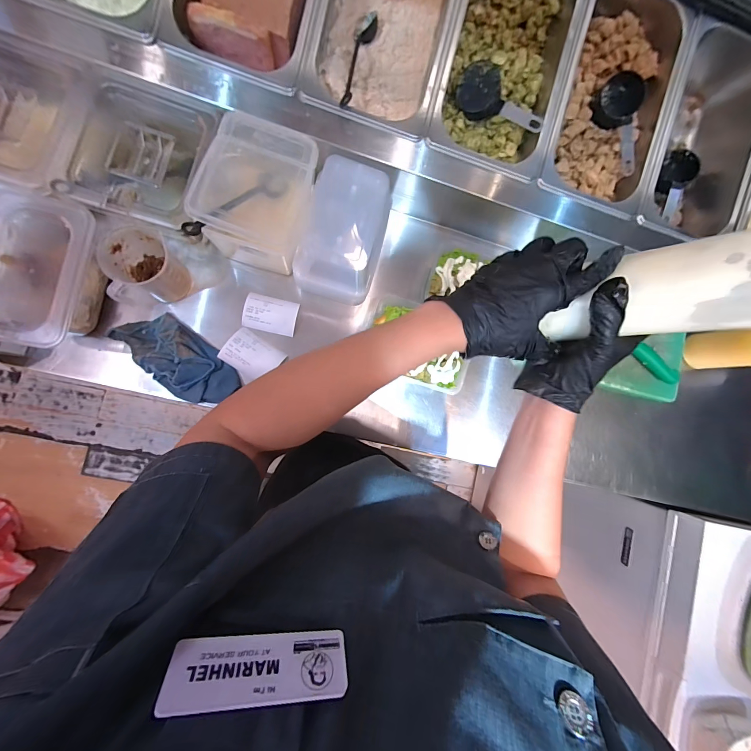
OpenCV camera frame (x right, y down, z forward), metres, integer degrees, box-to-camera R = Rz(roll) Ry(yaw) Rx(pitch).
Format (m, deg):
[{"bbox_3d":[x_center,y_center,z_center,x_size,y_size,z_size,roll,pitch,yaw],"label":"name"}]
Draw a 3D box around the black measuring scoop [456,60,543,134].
[{"bbox_3d":[0.181,-0.395,0.463,0.124,0.031,0.057,16,86,-8],"label":"black measuring scoop"}]

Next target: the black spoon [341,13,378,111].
[{"bbox_3d":[-0.025,-0.444,0.451,0.028,0.022,0.195,14,69,-8],"label":"black spoon"}]

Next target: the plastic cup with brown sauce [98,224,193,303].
[{"bbox_3d":[-0.309,-0.143,0.442,0.079,0.089,0.094,13,86,-9],"label":"plastic cup with brown sauce"}]

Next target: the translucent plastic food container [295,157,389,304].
[{"bbox_3d":[-0.043,-0.197,0.463,0.108,0.078,0.168,19,85,-8],"label":"translucent plastic food container"}]

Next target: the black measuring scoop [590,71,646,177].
[{"bbox_3d":[0.359,-0.375,0.480,0.060,0.029,0.139,-3,89,-9],"label":"black measuring scoop"}]

